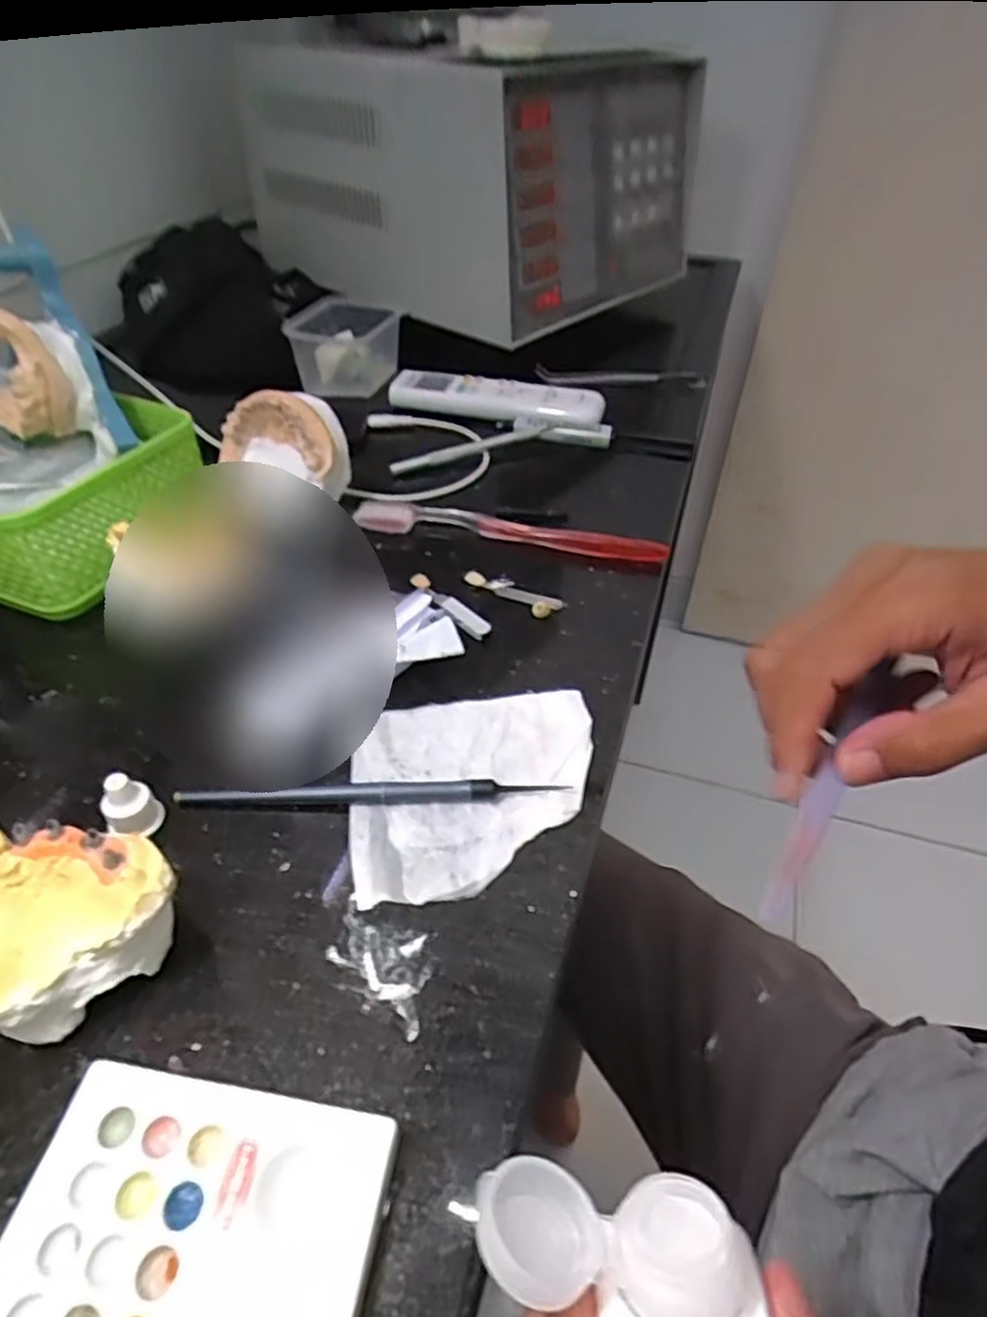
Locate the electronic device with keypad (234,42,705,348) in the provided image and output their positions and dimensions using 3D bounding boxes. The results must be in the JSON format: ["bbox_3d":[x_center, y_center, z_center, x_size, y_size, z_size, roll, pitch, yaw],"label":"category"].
[{"bbox_3d":[-0.018,-0.514,0.757,0.365,0.193,0.312,29,50,27],"label":"electronic device with keypad"}]

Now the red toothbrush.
[{"bbox_3d":[0.009,-0.081,0.436,0.187,0.017,0.021,8,43,7],"label":"red toothbrush"}]

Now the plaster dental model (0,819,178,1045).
[{"bbox_3d":[-0.141,0.085,0.238,0.060,0.040,0.059,1,43,-1],"label":"plaster dental model"}]

